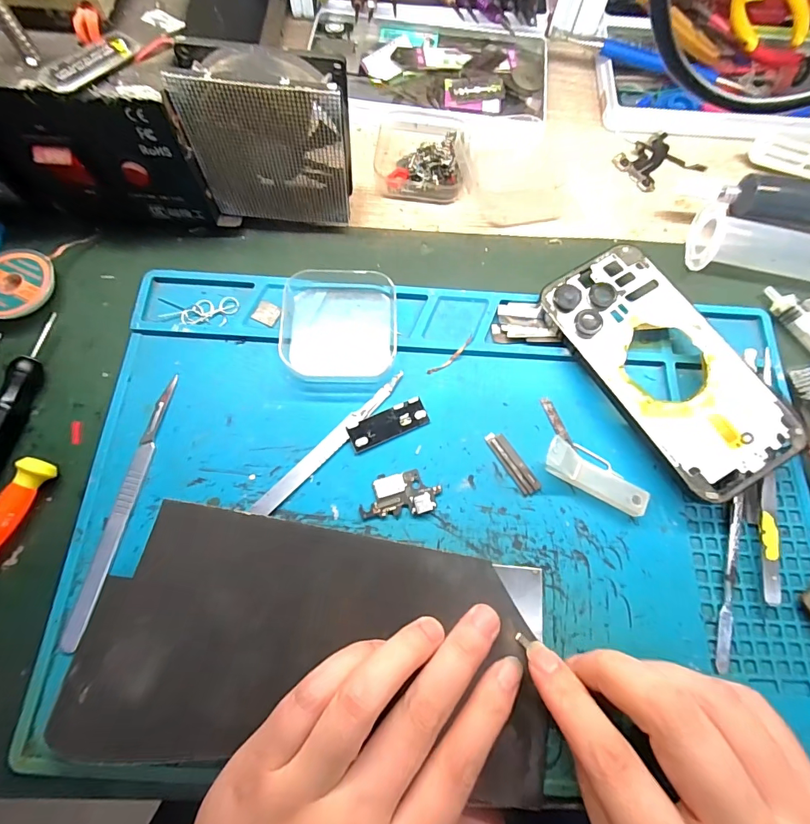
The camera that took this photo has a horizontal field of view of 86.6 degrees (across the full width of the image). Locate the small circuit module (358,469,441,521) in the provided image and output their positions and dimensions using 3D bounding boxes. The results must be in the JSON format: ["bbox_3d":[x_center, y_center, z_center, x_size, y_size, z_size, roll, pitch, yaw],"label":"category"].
[{"bbox_3d":[-0.003,0.042,0.222,0.041,0.004,0.022,-7,72,-4],"label":"small circuit module"}]

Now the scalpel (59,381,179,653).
[{"bbox_3d":[-0.140,0.045,0.214,0.010,0.004,0.133,9,72,1],"label":"scalpel"}]

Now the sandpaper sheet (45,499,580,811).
[{"bbox_3d":[-0.030,0.104,0.191,0.201,0.021,0.098,11,71,-10],"label":"sandpaper sheet"}]

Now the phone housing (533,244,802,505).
[{"bbox_3d":[0.140,-0.028,0.235,0.075,0.006,0.144,-34,74,-7],"label":"phone housing"}]

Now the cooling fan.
[{"bbox_3d":[-0.070,-0.143,0.236,0.081,0.091,0.026,0,72,-2],"label":"cooling fan"}]

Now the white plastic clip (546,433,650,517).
[{"bbox_3d":[0.100,0.031,0.223,0.056,0.017,0.025,28,73,7],"label":"white plastic clip"}]

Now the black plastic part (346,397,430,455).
[{"bbox_3d":[-0.009,0.007,0.233,0.044,0.005,0.015,-22,74,-9],"label":"black plastic part"}]

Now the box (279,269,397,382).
[{"bbox_3d":[-0.037,-0.049,0.242,0.063,0.019,0.059,-1,72,-2],"label":"box"}]

